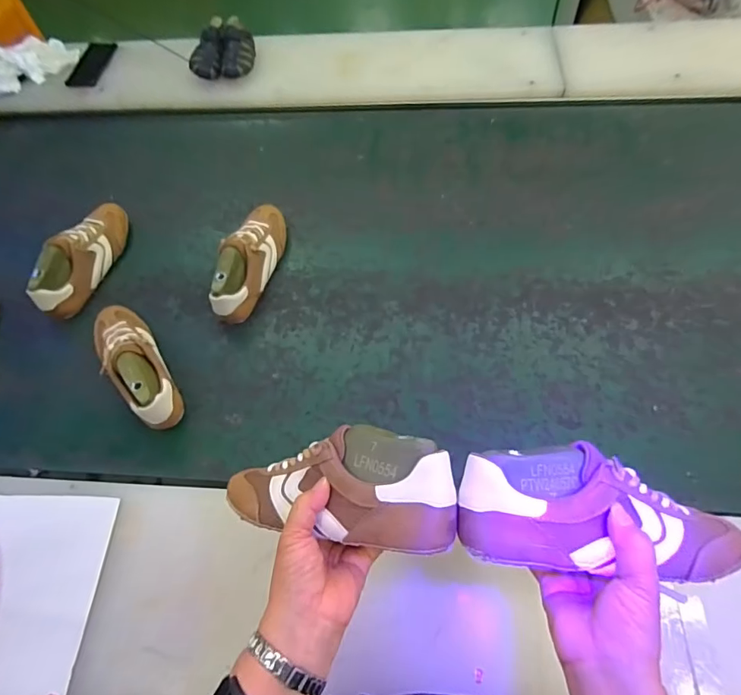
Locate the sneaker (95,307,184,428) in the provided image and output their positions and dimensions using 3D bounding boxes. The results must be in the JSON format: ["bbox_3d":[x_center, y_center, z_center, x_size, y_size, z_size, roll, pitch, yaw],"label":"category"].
[{"bbox_3d":[-0.371,0.018,0.712,0.082,0.084,0.242,-36,64,-16],"label":"sneaker"}]

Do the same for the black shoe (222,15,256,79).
[{"bbox_3d":[-0.305,-0.686,1.052,0.068,0.058,0.145,1,78,4],"label":"black shoe"}]

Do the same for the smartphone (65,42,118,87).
[{"bbox_3d":[-0.685,-0.697,1.121,0.089,0.013,0.184,1,62,5],"label":"smartphone"}]

